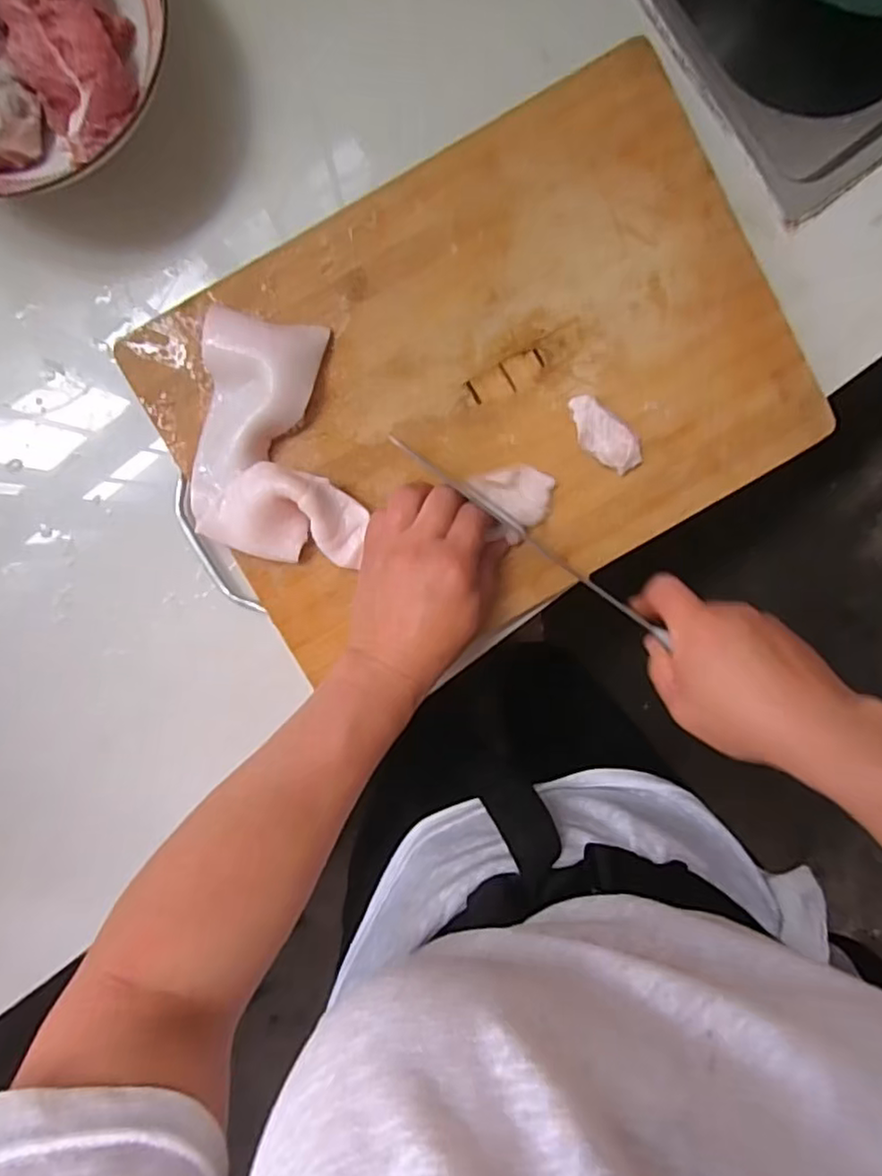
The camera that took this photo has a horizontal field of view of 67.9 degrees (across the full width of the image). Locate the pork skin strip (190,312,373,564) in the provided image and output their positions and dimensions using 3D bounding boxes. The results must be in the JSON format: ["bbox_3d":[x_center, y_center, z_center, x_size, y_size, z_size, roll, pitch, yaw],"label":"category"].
[{"bbox_3d":[-0.099,-0.091,0.405,0.107,0.028,0.144,7,96,-2],"label":"pork skin strip"}]

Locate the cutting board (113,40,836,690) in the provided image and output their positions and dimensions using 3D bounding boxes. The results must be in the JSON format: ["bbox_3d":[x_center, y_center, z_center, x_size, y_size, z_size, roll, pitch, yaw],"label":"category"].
[{"bbox_3d":[0.029,-0.133,0.431,0.394,0.013,0.281,-30,96,2],"label":"cutting board"}]

